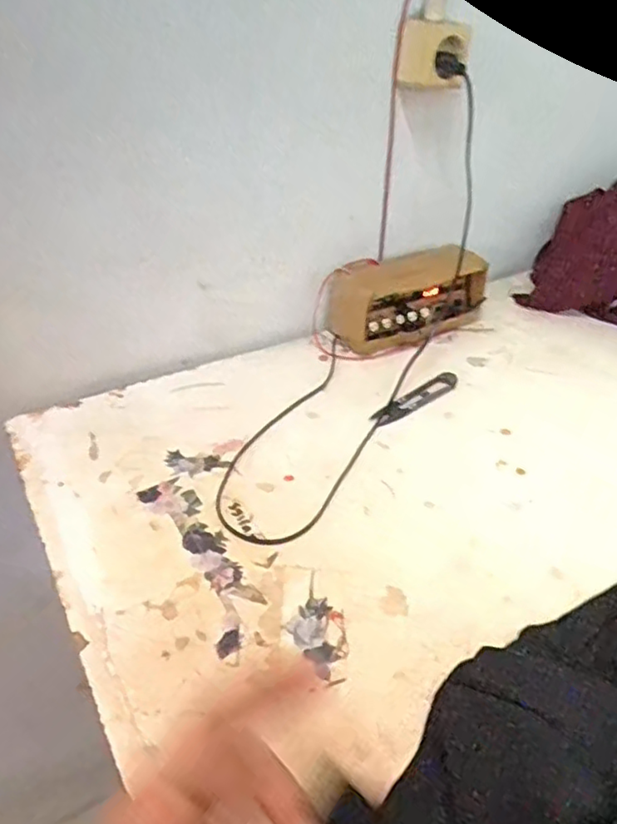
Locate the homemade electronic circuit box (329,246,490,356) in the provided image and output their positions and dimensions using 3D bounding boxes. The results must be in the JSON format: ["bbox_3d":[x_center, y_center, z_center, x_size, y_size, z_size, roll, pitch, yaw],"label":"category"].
[{"bbox_3d":[0.120,-0.139,0.765,0.179,0.079,0.081,-21,41,-24],"label":"homemade electronic circuit box"}]

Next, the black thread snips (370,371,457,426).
[{"bbox_3d":[0.111,-0.014,0.662,0.115,0.008,0.021,-28,45,-31],"label":"black thread snips"}]

